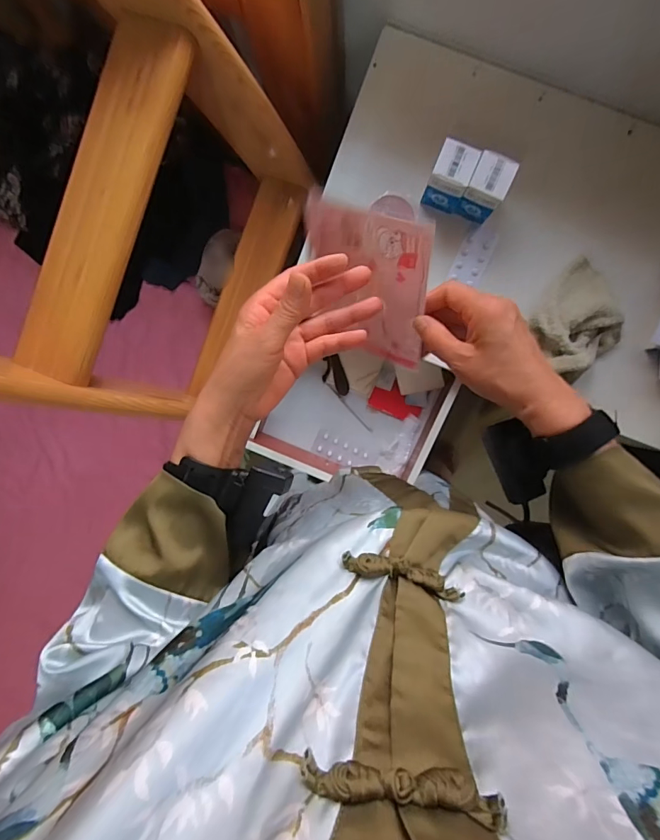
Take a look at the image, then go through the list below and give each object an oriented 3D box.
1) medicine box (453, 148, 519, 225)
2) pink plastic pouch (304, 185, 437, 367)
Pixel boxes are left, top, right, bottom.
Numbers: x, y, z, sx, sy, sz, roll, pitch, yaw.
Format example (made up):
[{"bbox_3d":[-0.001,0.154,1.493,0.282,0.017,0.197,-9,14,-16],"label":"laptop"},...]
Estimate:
[{"bbox_3d":[0.195,-0.290,0.552,0.047,0.083,0.049,23,93,0],"label":"medicine box"},{"bbox_3d":[0.028,-0.130,0.406,0.009,0.128,0.150,-30,48,-32],"label":"pink plastic pouch"}]

